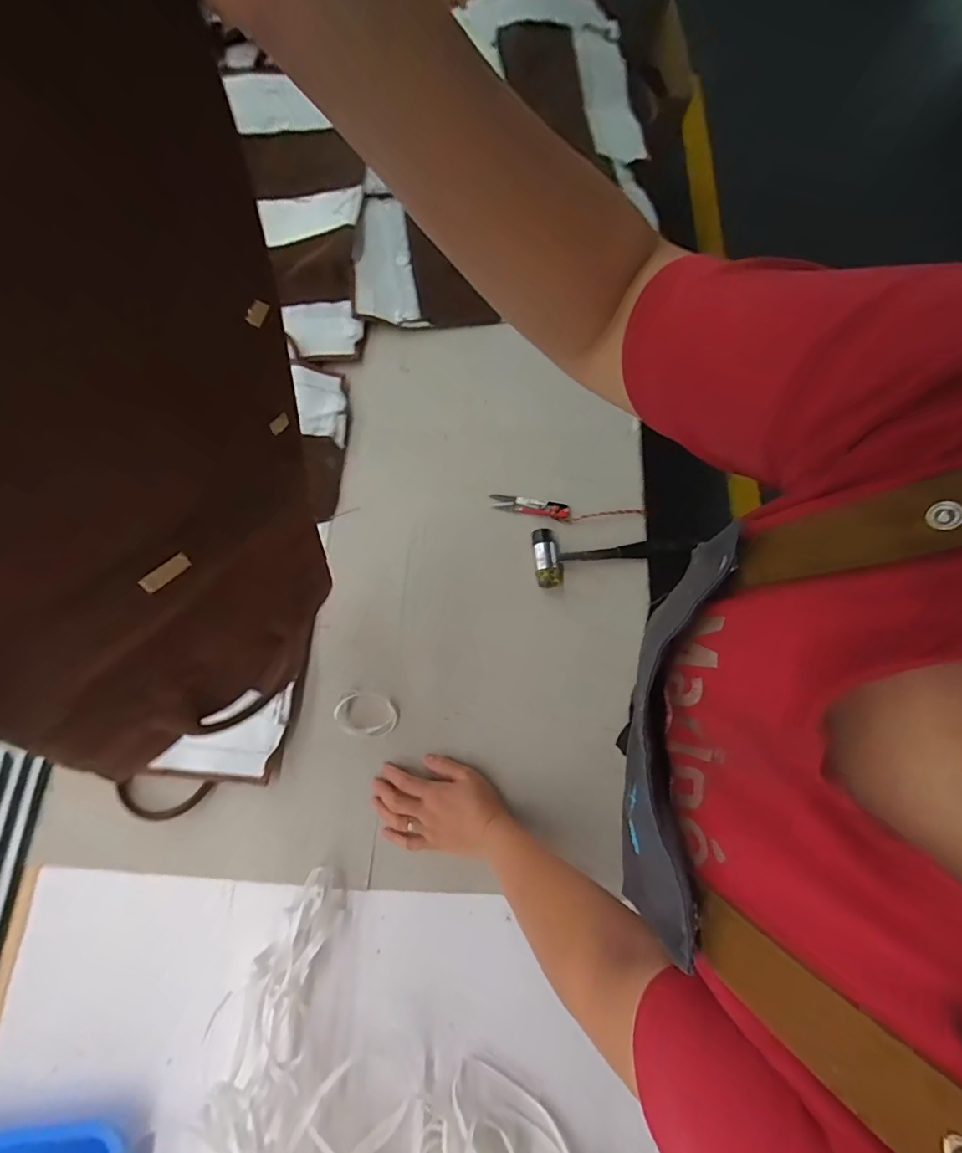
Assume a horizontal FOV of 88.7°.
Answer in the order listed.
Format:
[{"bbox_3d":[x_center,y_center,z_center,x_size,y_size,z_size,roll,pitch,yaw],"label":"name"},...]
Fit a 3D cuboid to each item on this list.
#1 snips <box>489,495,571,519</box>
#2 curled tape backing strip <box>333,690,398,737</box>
[{"bbox_3d":[0.063,-0.091,0.637,0.099,0.012,0.024,11,75,2],"label":"snips"},{"bbox_3d":[-0.132,0.157,0.566,0.071,0.010,0.049,6,75,0],"label":"curled tape backing strip"}]

